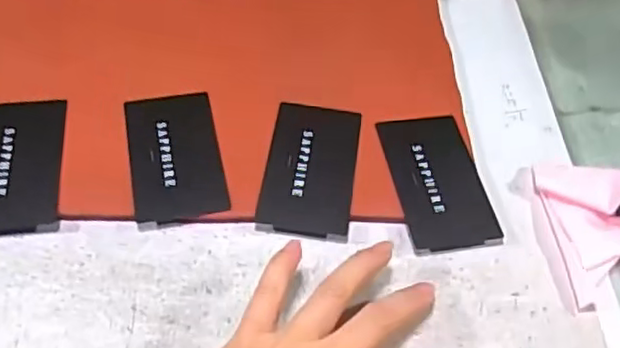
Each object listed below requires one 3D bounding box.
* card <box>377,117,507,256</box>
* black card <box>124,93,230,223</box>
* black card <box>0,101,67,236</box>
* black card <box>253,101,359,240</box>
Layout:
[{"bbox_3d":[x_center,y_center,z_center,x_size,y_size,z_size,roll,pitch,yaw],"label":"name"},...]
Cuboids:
[{"bbox_3d":[0.072,0.003,0.379,0.049,0.007,0.085,-8,57,-8],"label":"card"},{"bbox_3d":[-0.077,-0.012,0.377,0.049,0.005,0.084,-9,57,-9],"label":"black card"},{"bbox_3d":[-0.162,-0.005,0.366,0.049,0.007,0.083,-3,56,-10],"label":"black card"},{"bbox_3d":[0.001,-0.005,0.377,0.049,0.005,0.085,8,56,2],"label":"black card"}]

